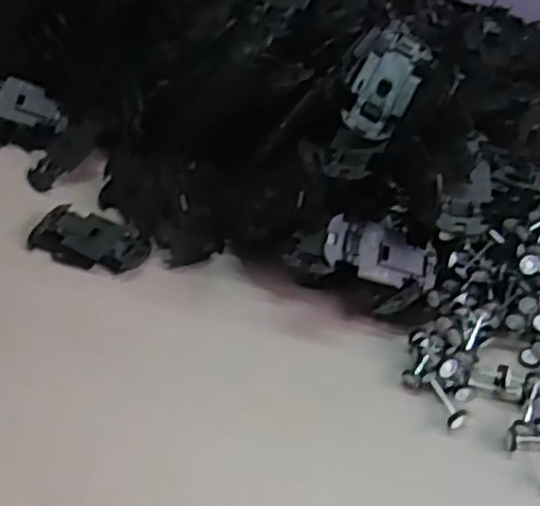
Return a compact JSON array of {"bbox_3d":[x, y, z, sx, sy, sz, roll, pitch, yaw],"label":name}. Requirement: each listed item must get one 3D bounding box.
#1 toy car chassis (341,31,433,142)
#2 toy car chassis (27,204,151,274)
[{"bbox_3d":[0.062,-0.091,0.414,0.029,0.011,0.066,21,71,18],"label":"toy car chassis"},{"bbox_3d":[-0.102,-0.008,0.440,0.068,0.012,0.032,14,49,15],"label":"toy car chassis"}]

